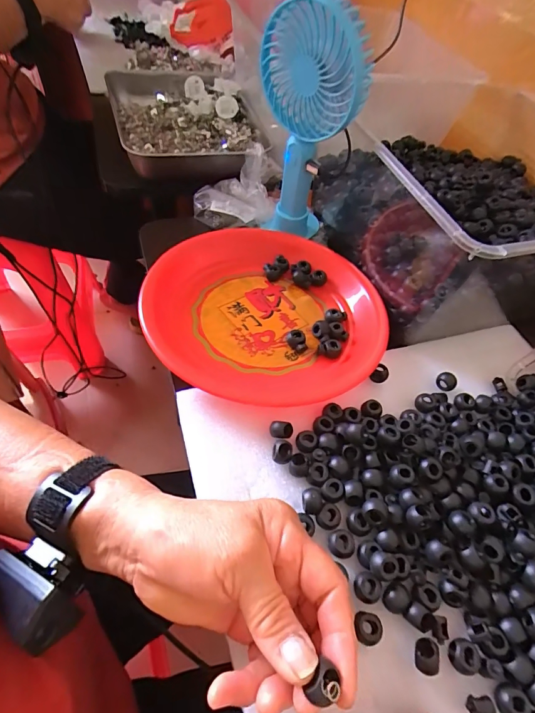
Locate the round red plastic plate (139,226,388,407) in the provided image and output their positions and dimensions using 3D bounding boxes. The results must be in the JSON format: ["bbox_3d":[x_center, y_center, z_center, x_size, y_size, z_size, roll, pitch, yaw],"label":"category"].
[{"bbox_3d":[0.001,-0.050,0.372,0.225,0.046,0.229,5,54,-6],"label":"round red plastic plate"}]

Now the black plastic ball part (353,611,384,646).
[{"bbox_3d":[0.062,0.168,0.237,0.014,0.017,0.017,-1,55,-10],"label":"black plastic ball part"}]

